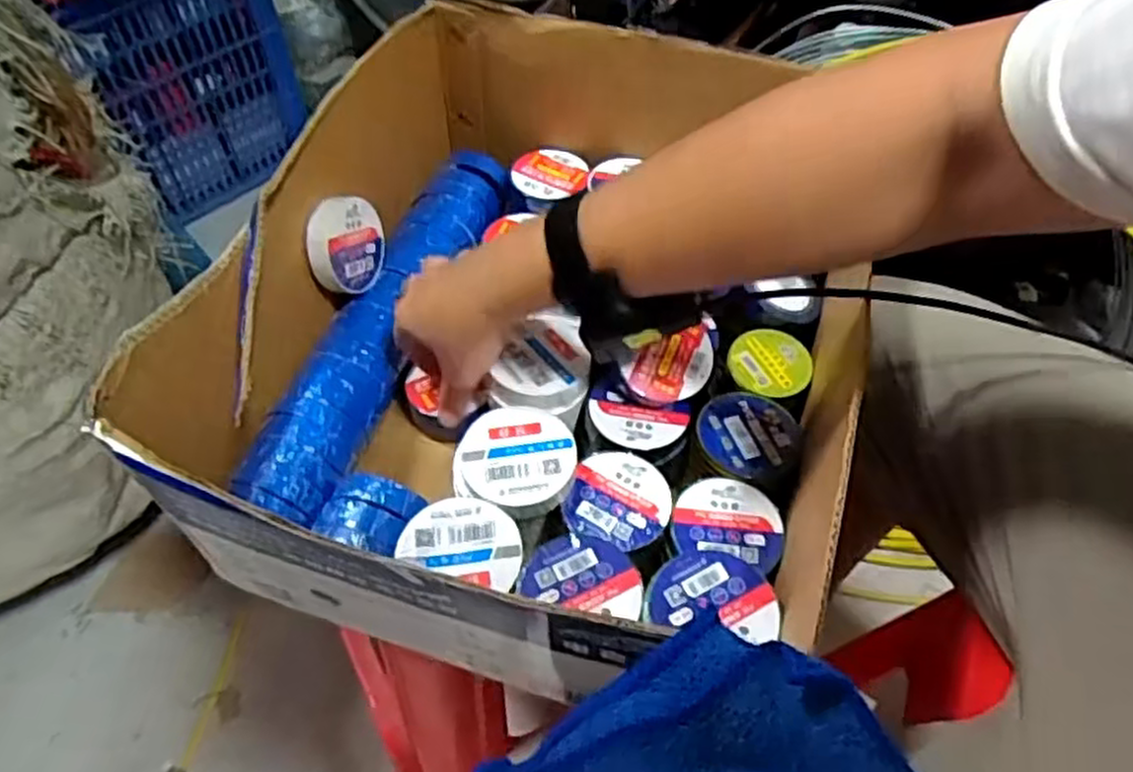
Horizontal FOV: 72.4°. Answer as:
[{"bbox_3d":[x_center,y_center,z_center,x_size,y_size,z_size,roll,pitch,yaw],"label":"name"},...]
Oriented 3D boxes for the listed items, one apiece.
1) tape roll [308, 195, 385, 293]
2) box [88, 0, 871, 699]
[{"bbox_3d":[-0.158,-0.104,0.564,0.017,0.067,0.064,12,31,25],"label":"tape roll"},{"bbox_3d":[-0.008,-0.041,0.532,0.369,0.198,0.449,15,55,11],"label":"box"}]

